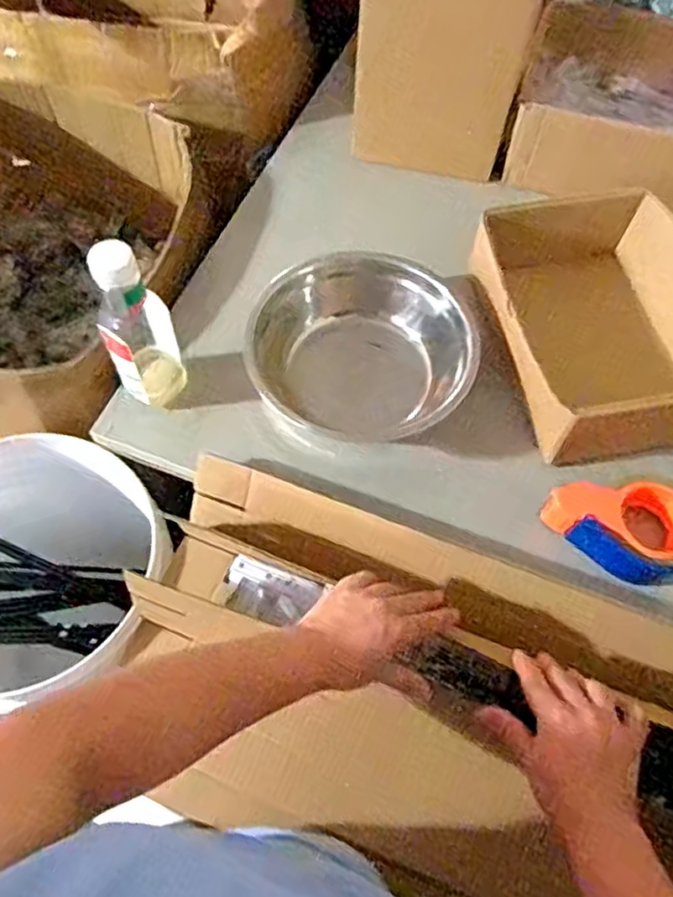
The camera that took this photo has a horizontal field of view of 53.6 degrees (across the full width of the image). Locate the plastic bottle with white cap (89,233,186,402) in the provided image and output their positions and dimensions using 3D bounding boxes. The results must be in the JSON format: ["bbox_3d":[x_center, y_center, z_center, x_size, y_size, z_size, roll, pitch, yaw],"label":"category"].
[{"bbox_3d":[-0.205,-0.125,0.684,0.071,0.207,0.073,-8,62,-6],"label":"plastic bottle with white cap"}]

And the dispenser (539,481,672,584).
[{"bbox_3d":[0.285,0.079,0.678,0.146,0.052,0.089,27,64,13],"label":"dispenser"}]

